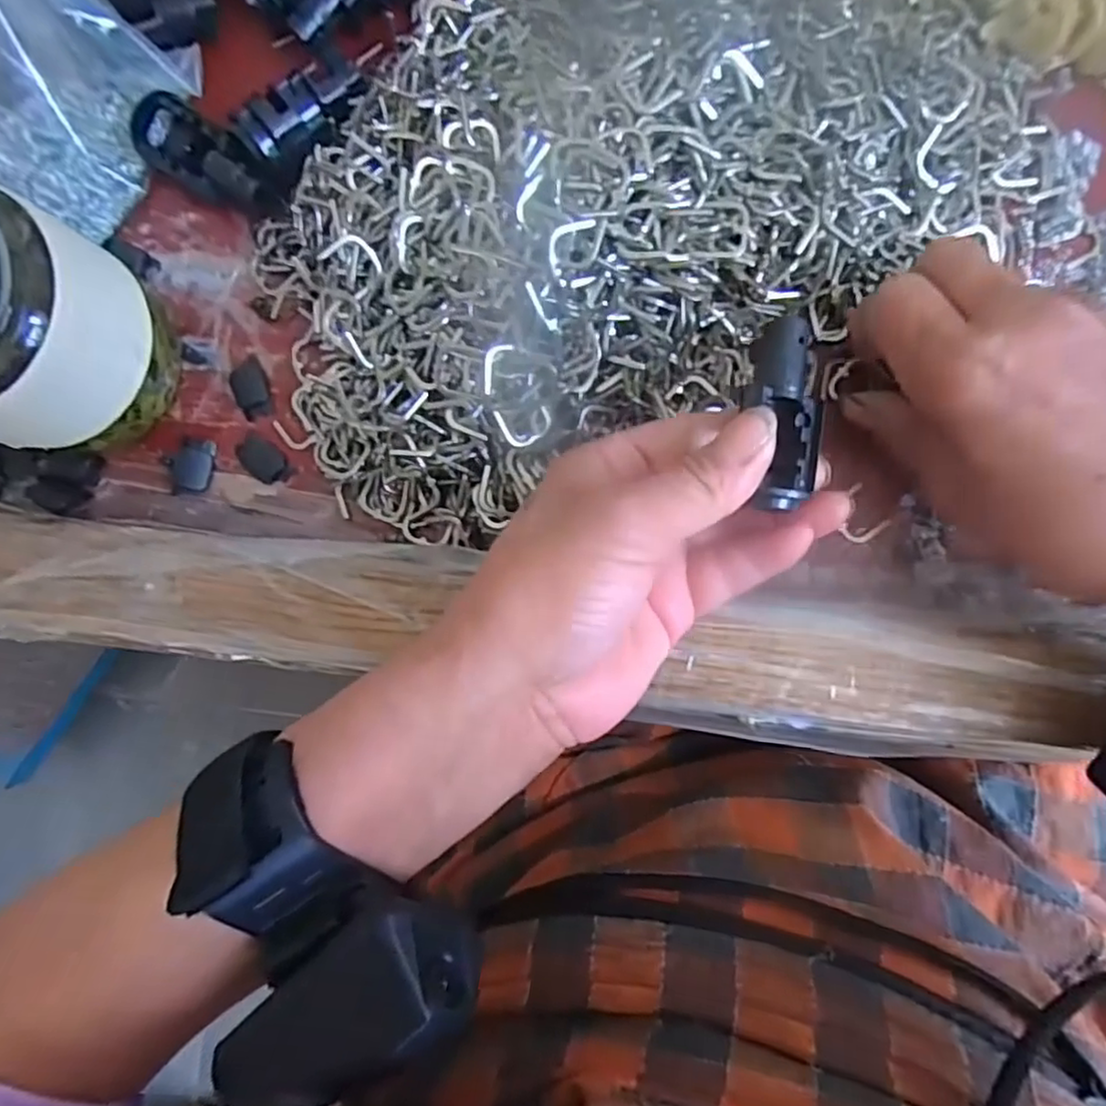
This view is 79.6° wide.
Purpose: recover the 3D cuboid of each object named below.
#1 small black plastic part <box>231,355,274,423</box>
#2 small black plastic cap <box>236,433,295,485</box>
[{"bbox_3d":[-0.119,-0.065,0.262,0.014,0.004,0.023,-25,84,4],"label":"small black plastic part"},{"bbox_3d":[-0.113,-0.036,0.260,0.024,0.004,0.014,41,91,7],"label":"small black plastic cap"}]

